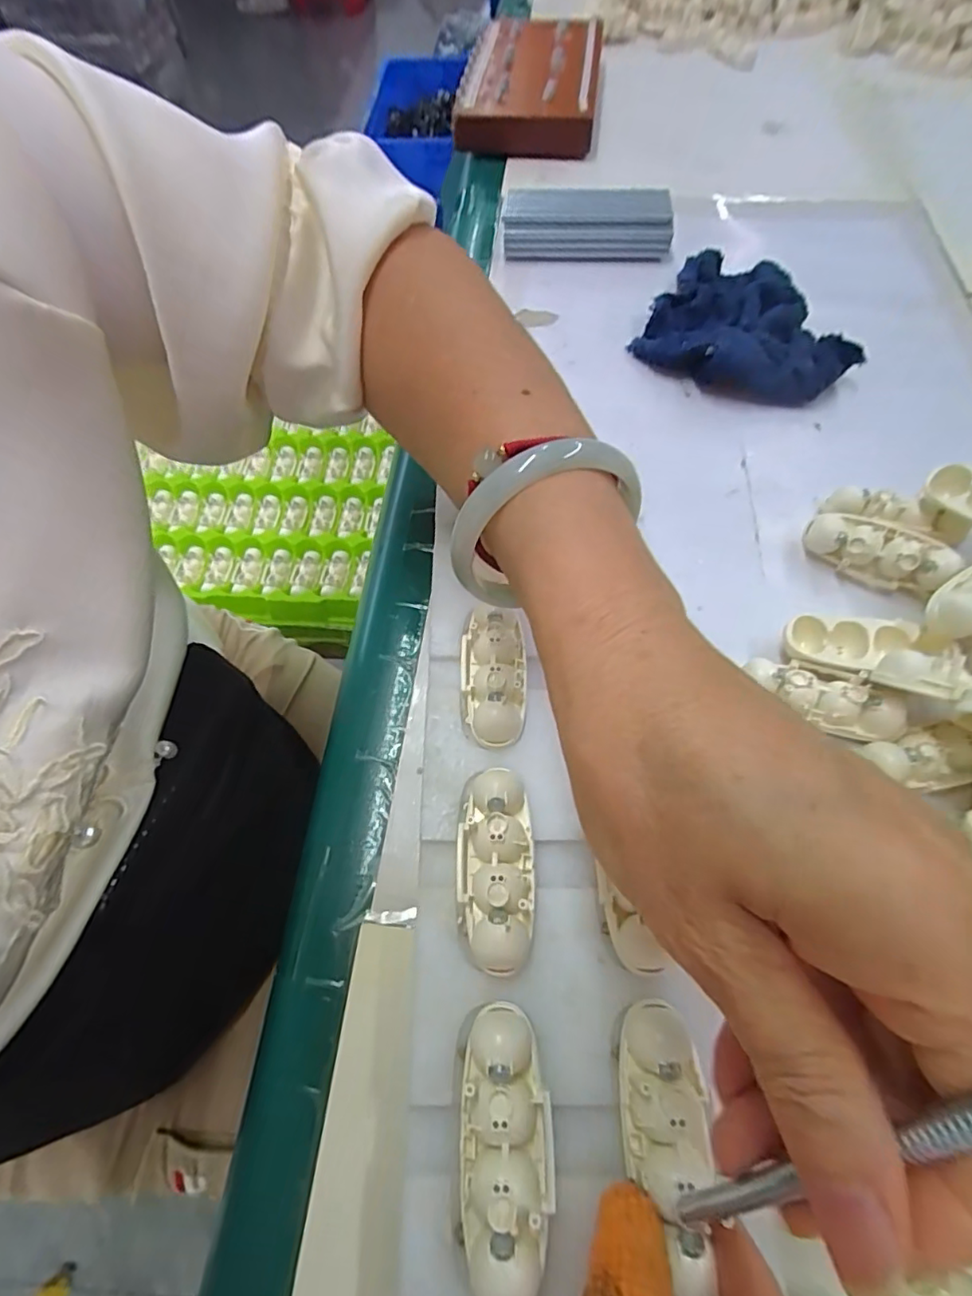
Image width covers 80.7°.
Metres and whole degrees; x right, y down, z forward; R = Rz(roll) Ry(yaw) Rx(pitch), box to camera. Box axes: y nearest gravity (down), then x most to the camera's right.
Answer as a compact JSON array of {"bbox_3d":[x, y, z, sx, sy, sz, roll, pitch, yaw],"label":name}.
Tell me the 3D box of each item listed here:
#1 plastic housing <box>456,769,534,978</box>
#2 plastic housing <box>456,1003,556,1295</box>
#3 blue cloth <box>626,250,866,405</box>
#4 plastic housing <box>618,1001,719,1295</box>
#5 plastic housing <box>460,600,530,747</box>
[{"bbox_3d":[0.003,0.072,0.190,0.025,0.014,0.061,-4,59,3],"label":"plastic housing"},{"bbox_3d":[0.005,0.134,0.155,0.025,0.014,0.061,-2,59,3],"label":"plastic housing"},{"bbox_3d":[0.161,-0.194,0.348,0.118,0.023,0.106,36,68,23],"label":"blue cloth"},{"bbox_3d":[0.049,0.131,0.154,0.022,0.012,0.060,-2,56,3],"label":"plastic housing"},{"bbox_3d":[0.003,0.008,0.225,0.025,0.015,0.060,-2,59,4],"label":"plastic housing"}]

